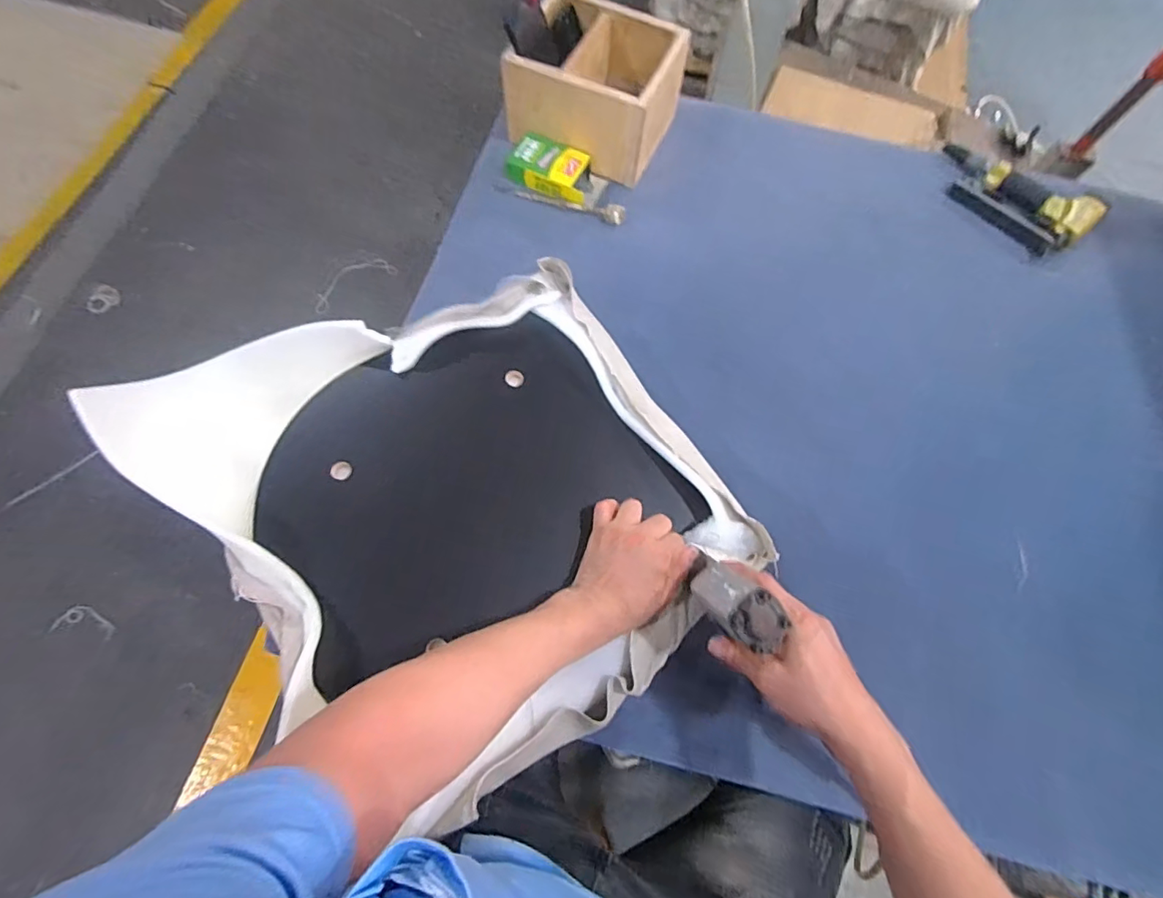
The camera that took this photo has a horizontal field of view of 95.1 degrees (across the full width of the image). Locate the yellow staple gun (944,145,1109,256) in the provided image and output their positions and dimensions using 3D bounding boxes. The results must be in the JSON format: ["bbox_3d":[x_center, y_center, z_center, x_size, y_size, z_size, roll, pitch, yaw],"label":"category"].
[{"bbox_3d":[0.697,-0.415,0.860,0.120,0.044,0.243,-42,76,-17],"label":"yellow staple gun"}]

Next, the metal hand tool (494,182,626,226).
[{"bbox_3d":[-0.033,-0.371,0.799,0.197,0.016,0.022,13,69,2],"label":"metal hand tool"}]

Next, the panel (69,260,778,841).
[{"bbox_3d":[-0.142,0.048,0.561,0.519,0.065,0.535,-30,73,-13],"label":"panel"}]

